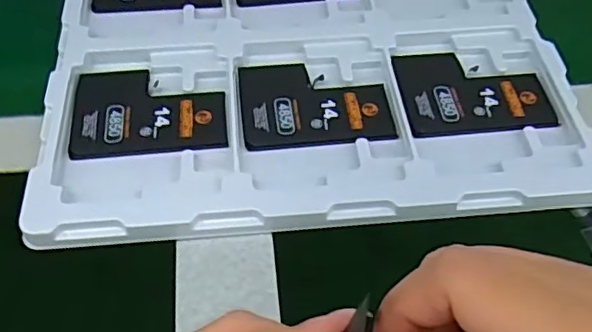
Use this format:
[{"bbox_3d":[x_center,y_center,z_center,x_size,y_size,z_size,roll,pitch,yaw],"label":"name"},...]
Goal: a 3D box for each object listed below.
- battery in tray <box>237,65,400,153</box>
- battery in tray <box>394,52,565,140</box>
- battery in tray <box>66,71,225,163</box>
[{"bbox_3d":[0.012,-0.041,0.371,0.091,0.005,0.069,-5,55,-6],"label":"battery in tray"},{"bbox_3d":[0.112,-0.050,0.376,0.091,0.004,0.070,-5,55,-5],"label":"battery in tray"},{"bbox_3d":[-0.090,-0.036,0.366,0.092,0.004,0.069,-5,55,-5],"label":"battery in tray"}]

